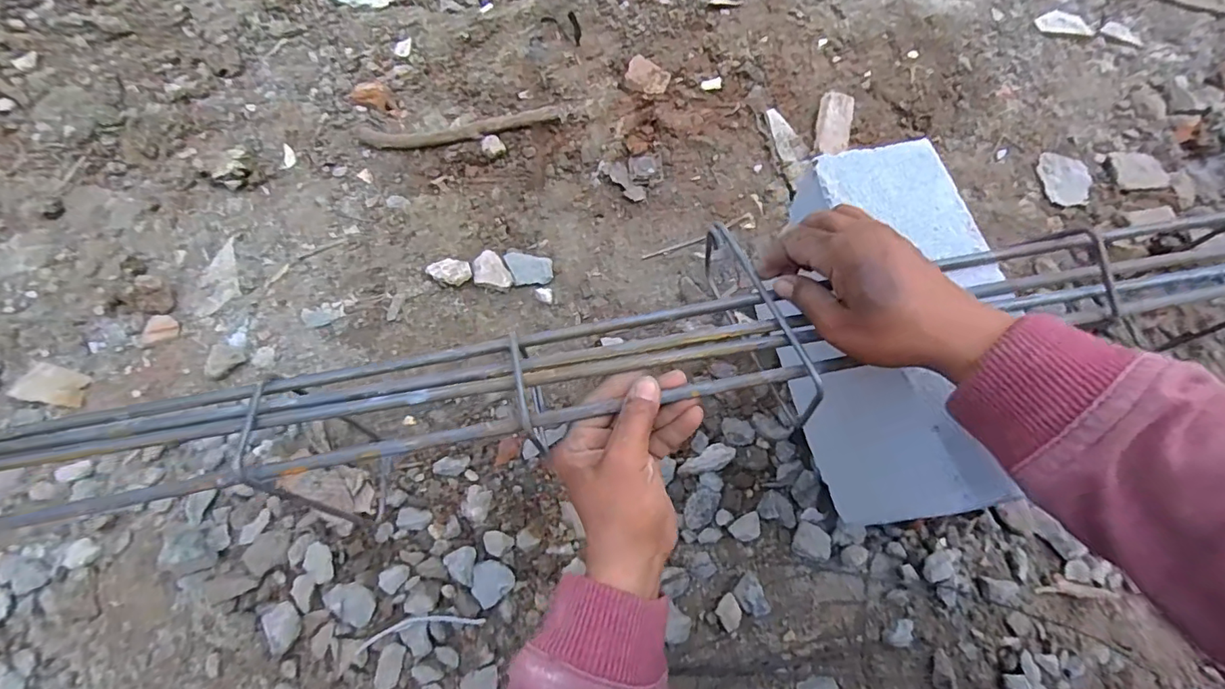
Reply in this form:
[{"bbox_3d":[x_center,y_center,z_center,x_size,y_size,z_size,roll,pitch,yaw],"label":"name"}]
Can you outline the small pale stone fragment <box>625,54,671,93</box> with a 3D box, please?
[{"bbox_3d":[0.044,-0.336,0.660,0.056,0.008,0.042,36,75,11],"label":"small pale stone fragment"}]

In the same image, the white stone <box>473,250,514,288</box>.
[{"bbox_3d":[-0.135,-0.079,0.585,0.035,0.009,0.051,-37,75,-11],"label":"white stone"}]

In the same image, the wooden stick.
[{"bbox_3d":[-0.177,-0.256,0.624,0.249,0.022,0.036,-8,72,-2],"label":"wooden stick"}]

